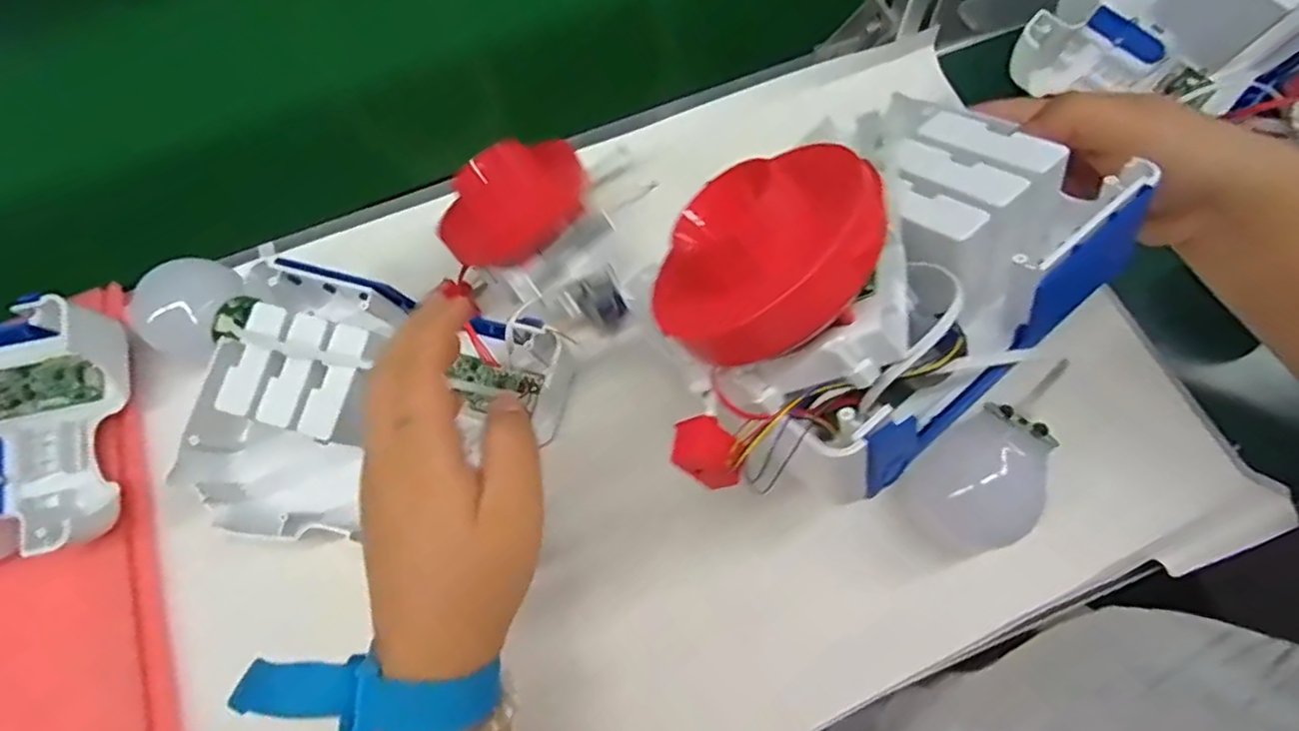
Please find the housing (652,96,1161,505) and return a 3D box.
[{"bbox_3d":[0.088,-0.041,0.241,0.200,0.079,0.128,-42,72,-17],"label":"housing"}]

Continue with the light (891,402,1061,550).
[{"bbox_3d":[0.162,0.059,0.317,0.057,0.073,0.053,-1,68,3],"label":"light"}]

